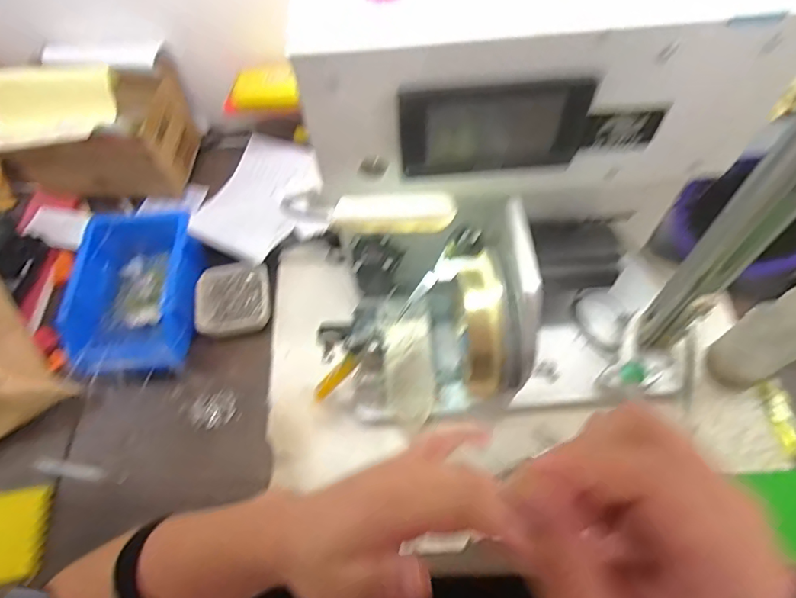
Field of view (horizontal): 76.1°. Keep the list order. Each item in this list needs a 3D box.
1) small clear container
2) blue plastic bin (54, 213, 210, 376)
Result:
[{"bbox_3d":[-0.197,0.001,0.609,0.085,0.028,0.092,-10,61,-2],"label":"small clear container"},{"bbox_3d":[-0.298,-0.005,0.591,0.127,0.073,0.187,-2,61,3],"label":"blue plastic bin"}]

